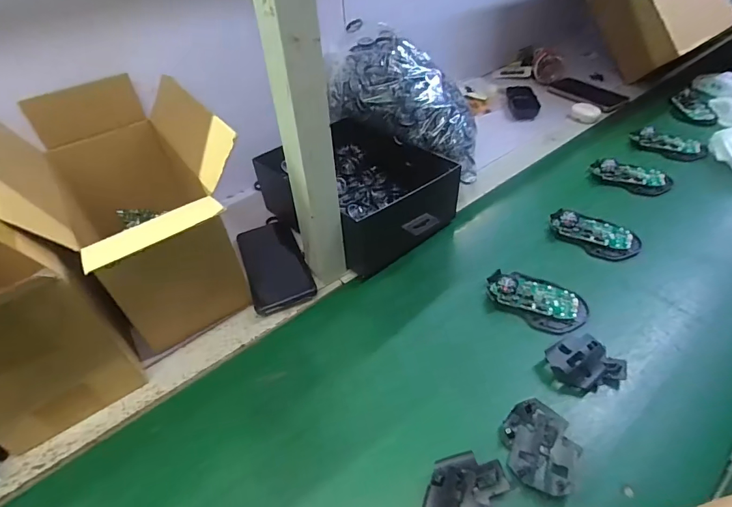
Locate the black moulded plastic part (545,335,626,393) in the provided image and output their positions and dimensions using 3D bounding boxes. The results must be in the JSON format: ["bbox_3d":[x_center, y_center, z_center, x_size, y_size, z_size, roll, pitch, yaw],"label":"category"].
[{"bbox_3d":[0.226,0.114,0.436,0.070,0.024,0.053,-13,56,-11],"label":"black moulded plastic part"}]

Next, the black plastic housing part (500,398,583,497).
[{"bbox_3d":[0.157,0.173,0.386,0.061,0.020,0.072,24,57,14],"label":"black plastic housing part"}]

